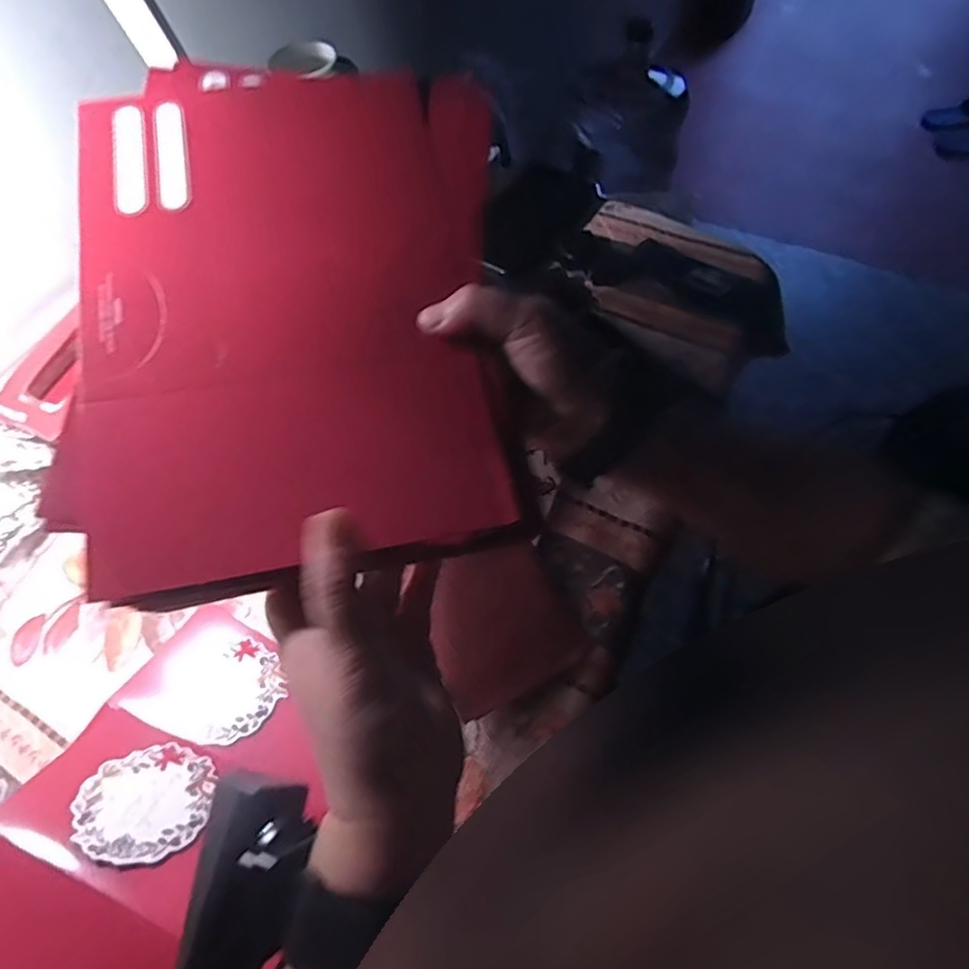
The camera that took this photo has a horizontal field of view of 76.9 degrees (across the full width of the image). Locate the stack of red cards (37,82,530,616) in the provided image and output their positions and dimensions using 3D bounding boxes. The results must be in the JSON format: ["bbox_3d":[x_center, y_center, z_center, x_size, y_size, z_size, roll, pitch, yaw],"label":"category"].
[{"bbox_3d":[-0.089,-0.094,0.290,0.188,0.013,0.275,-7,74,-7],"label":"stack of red cards"}]

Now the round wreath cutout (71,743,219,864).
[{"bbox_3d":[-0.185,0.175,0.338,0.068,0.004,0.066,14,26,-7],"label":"round wreath cutout"}]

